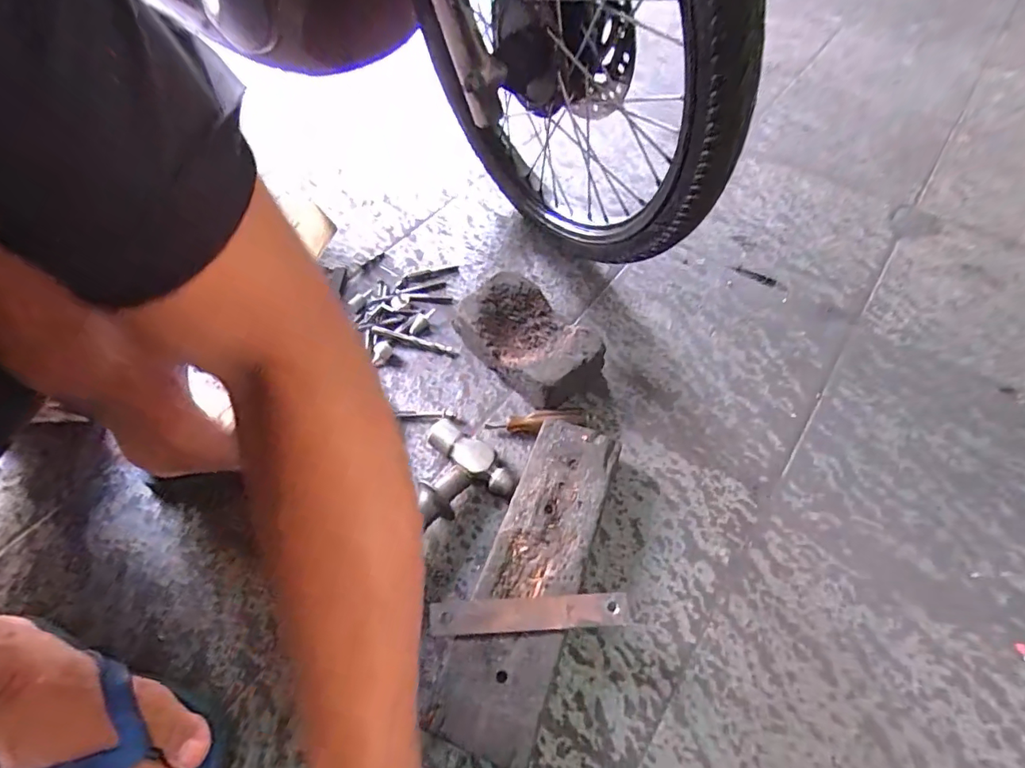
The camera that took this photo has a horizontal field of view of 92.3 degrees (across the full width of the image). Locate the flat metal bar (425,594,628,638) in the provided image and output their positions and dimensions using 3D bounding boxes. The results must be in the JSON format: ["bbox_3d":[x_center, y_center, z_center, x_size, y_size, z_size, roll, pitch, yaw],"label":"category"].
[{"bbox_3d":[0.014,0.200,0.428,0.169,0.005,0.027,-3,57,-1],"label":"flat metal bar"}]

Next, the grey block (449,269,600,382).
[{"bbox_3d":[0.018,-0.058,0.610,0.112,0.057,0.165,-37,64,-21],"label":"grey block"}]

